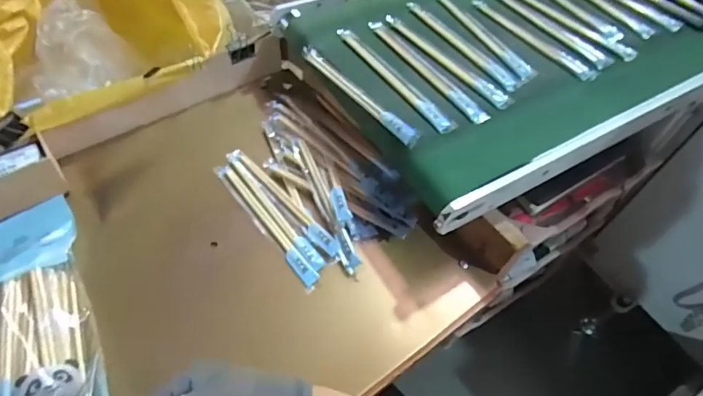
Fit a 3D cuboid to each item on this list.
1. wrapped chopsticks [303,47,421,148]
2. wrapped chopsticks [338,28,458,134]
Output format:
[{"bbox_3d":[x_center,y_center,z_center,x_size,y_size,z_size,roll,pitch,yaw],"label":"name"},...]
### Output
[{"bbox_3d":[0.007,-0.137,0.588,0.023,0.015,0.220,-31,62,-25],"label":"wrapped chopsticks"},{"bbox_3d":[0.052,-0.162,0.609,0.024,0.005,0.231,-27,60,-23],"label":"wrapped chopsticks"}]

